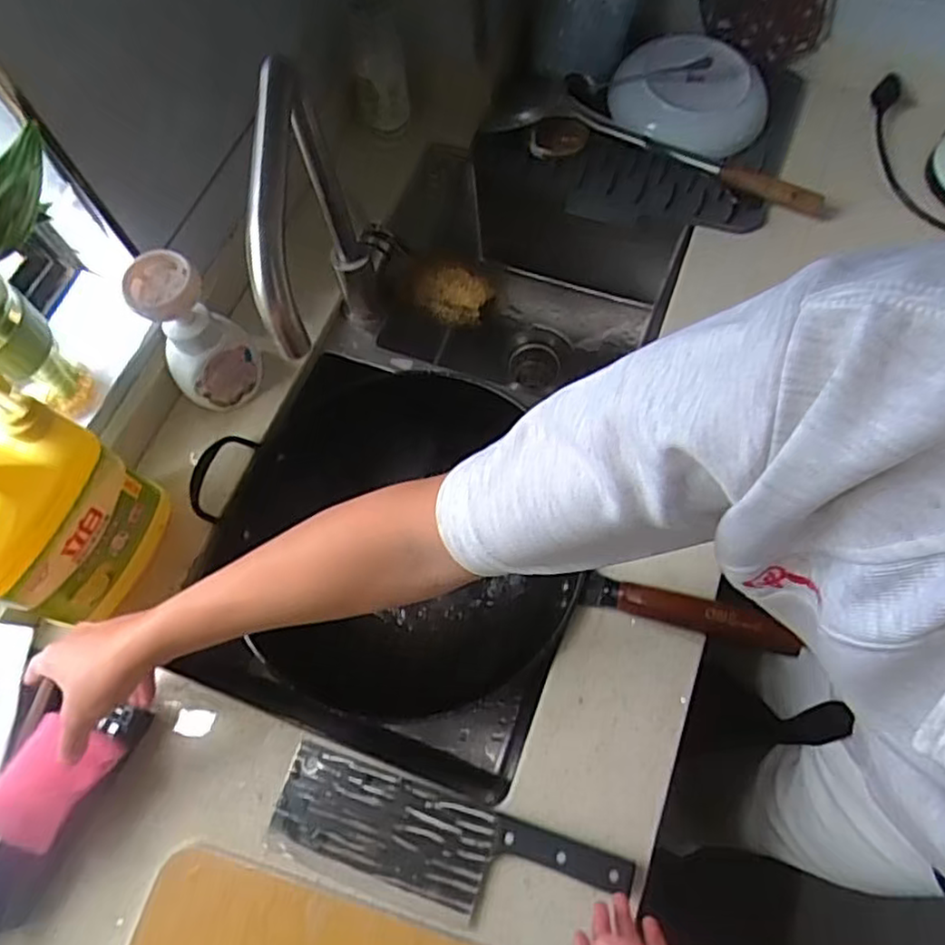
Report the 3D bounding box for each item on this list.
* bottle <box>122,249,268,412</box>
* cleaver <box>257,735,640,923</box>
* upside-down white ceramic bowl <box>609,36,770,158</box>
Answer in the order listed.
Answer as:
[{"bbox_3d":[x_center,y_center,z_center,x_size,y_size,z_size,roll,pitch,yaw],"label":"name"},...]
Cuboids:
[{"bbox_3d":[-0.262,-0.127,0.646,0.069,0.156,0.076,12,69,7],"label":"bottle"},{"bbox_3d":[-0.027,0.305,0.543,0.281,0.022,0.086,16,70,9],"label":"cleaver"},{"bbox_3d":[0.272,-0.477,0.829,0.184,0.055,0.171,0,68,1],"label":"upside-down white ceramic bowl"}]

